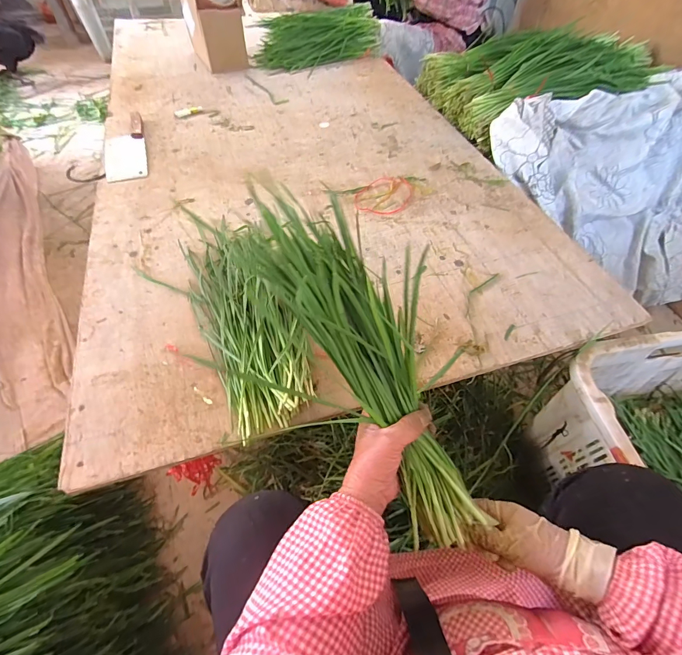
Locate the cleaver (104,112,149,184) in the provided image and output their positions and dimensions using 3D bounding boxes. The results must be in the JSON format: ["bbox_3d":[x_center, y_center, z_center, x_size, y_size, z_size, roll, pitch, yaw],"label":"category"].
[{"bbox_3d":[-0.529,-0.445,0.887,0.088,0.021,0.275,-15,57,-13],"label":"cleaver"}]

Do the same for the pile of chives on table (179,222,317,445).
[{"bbox_3d":[-0.162,-0.036,0.582,0.133,0.056,0.407,-21,58,-16],"label":"pile of chives on table"}]

